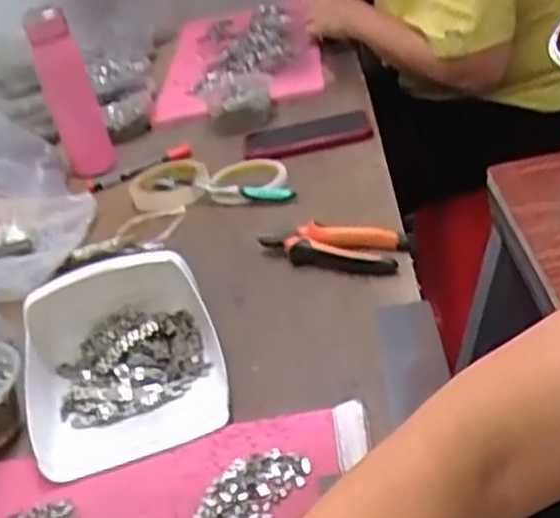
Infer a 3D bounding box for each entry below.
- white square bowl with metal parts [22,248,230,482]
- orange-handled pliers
[{"bbox_3d":[-0.131,0.073,0.632,0.157,0.077,0.165,-18,32,-8],"label":"white square bowl with metal parts"},{"bbox_3d":[0.049,-0.013,0.777,0.144,0.031,0.043,4,35,29],"label":"orange-handled pliers"}]

